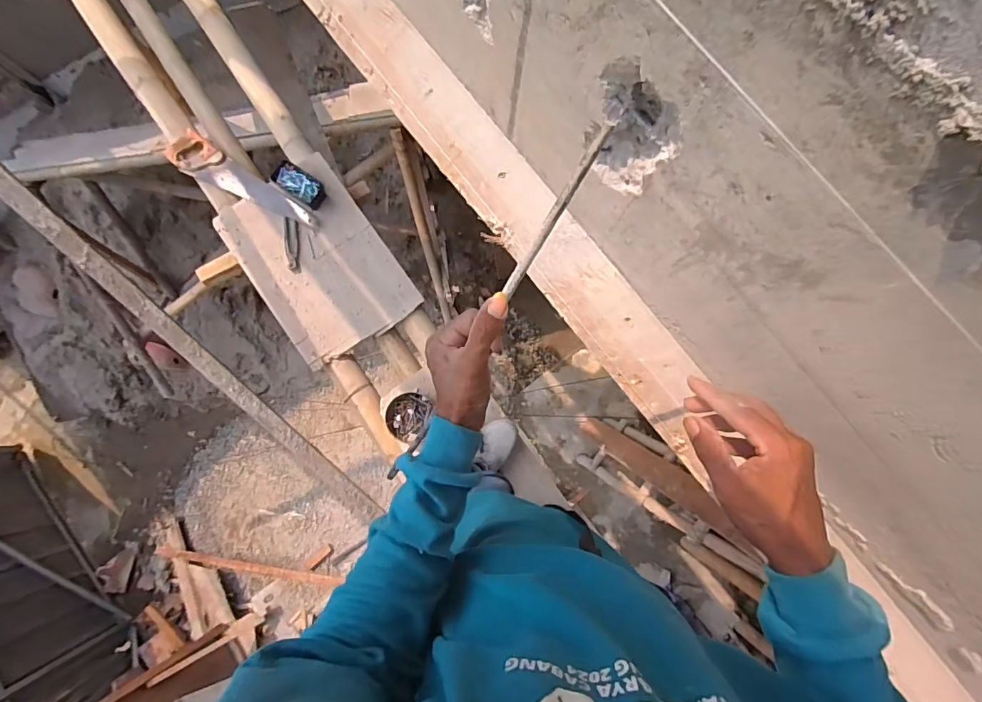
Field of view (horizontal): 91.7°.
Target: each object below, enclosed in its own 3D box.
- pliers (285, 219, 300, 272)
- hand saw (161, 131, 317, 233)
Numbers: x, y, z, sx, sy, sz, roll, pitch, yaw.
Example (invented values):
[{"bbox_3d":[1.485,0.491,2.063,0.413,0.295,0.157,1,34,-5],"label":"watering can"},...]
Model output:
[{"bbox_3d":[-0.585,-0.311,1.401,0.041,0.019,0.159,-3,81,-2],"label":"pliers"},{"bbox_3d":[-0.737,-0.486,1.407,0.478,0.034,0.114,35,82,4],"label":"hand saw"}]

